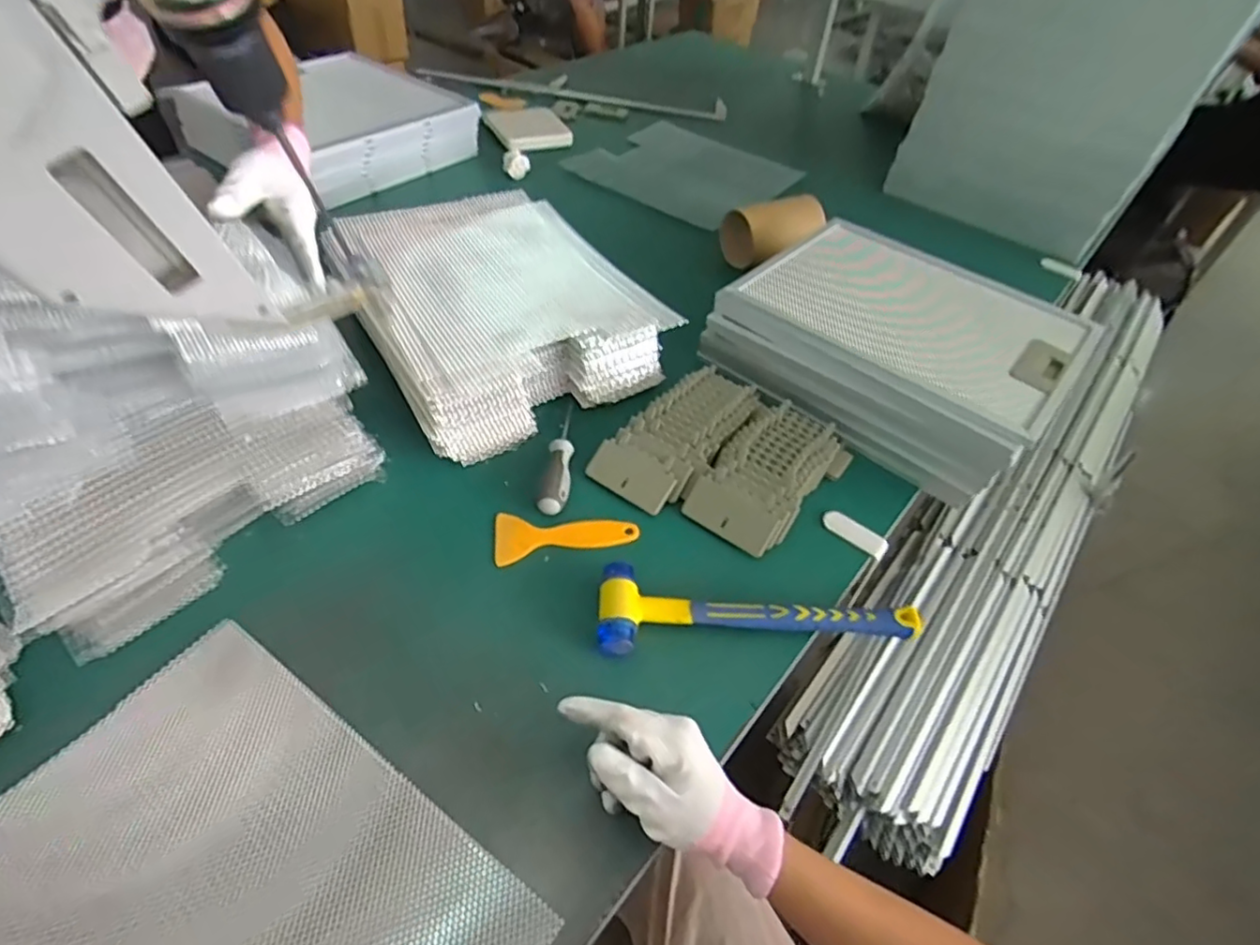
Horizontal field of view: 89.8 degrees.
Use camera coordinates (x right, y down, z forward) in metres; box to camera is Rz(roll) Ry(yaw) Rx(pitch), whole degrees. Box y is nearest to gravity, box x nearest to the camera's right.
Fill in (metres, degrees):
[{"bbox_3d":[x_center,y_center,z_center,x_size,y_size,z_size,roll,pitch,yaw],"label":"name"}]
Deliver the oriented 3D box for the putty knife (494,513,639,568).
[{"bbox_3d":[-0.058,0.056,0.579,0.128,0.006,0.052,-4,49,-10],"label":"putty knife"}]

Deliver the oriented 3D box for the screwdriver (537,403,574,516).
[{"bbox_3d":[-0.071,-0.020,0.630,0.027,0.028,0.156,4,48,-3],"label":"screwdriver"}]

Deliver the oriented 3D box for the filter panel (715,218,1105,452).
[{"bbox_3d":[0.317,-0.177,0.699,0.327,0.033,0.270,36,54,25],"label":"filter panel"}]

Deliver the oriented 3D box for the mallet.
[{"bbox_3d":[0.104,0.114,0.528,0.260,0.031,0.073,0,48,-6],"label":"mallet"}]

